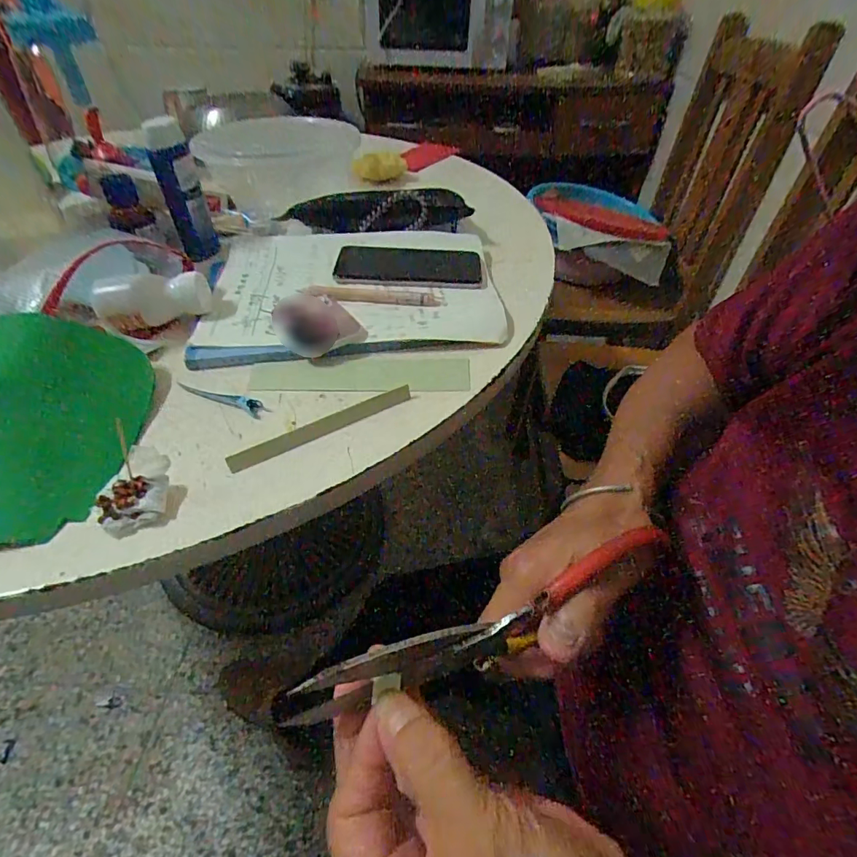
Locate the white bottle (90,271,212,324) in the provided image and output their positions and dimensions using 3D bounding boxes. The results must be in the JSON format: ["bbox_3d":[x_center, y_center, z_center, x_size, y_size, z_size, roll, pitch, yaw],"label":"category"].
[{"bbox_3d":[-0.262,-0.126,0.439,0.100,0.037,0.035,-11,46,-12],"label":"white bottle"}]

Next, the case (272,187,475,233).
[{"bbox_3d":[-0.066,-0.282,0.597,0.232,0.048,0.057,-2,45,-3],"label":"case"}]

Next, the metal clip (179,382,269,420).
[{"bbox_3d":[-0.171,-0.027,0.381,0.084,0.007,0.014,17,43,13],"label":"metal clip"}]

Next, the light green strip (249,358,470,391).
[{"bbox_3d":[-0.059,-0.047,0.411,0.189,0.007,0.042,0,49,-3],"label":"light green strip"}]

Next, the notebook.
[{"bbox_3d":[-0.079,-0.156,0.498,0.294,0.017,0.254,-1,49,-3],"label":"notebook"}]

